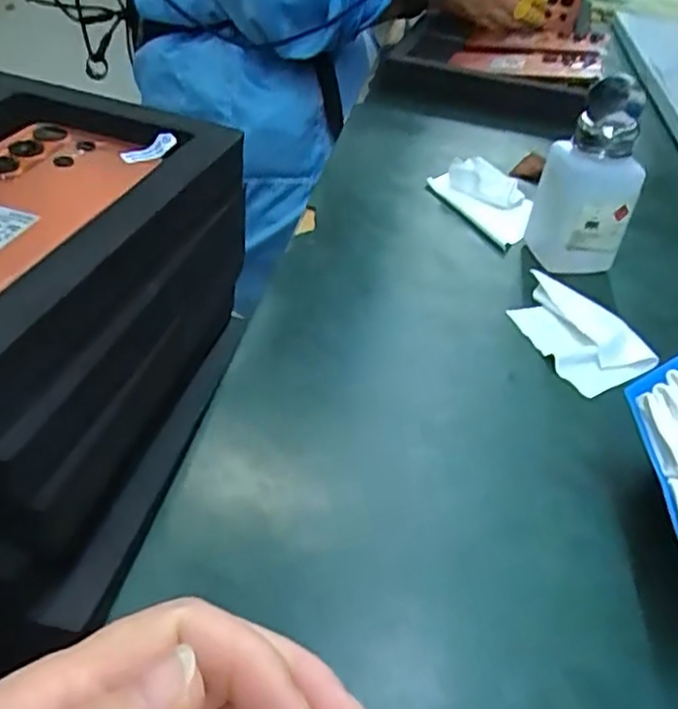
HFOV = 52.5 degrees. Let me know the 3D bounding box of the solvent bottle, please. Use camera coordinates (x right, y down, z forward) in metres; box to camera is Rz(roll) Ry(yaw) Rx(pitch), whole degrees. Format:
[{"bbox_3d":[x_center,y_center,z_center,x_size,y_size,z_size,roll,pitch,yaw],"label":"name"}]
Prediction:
[{"bbox_3d":[0.171,-0.116,0.468,0.055,0.124,0.050,4,40,-7],"label":"solvent bottle"}]

